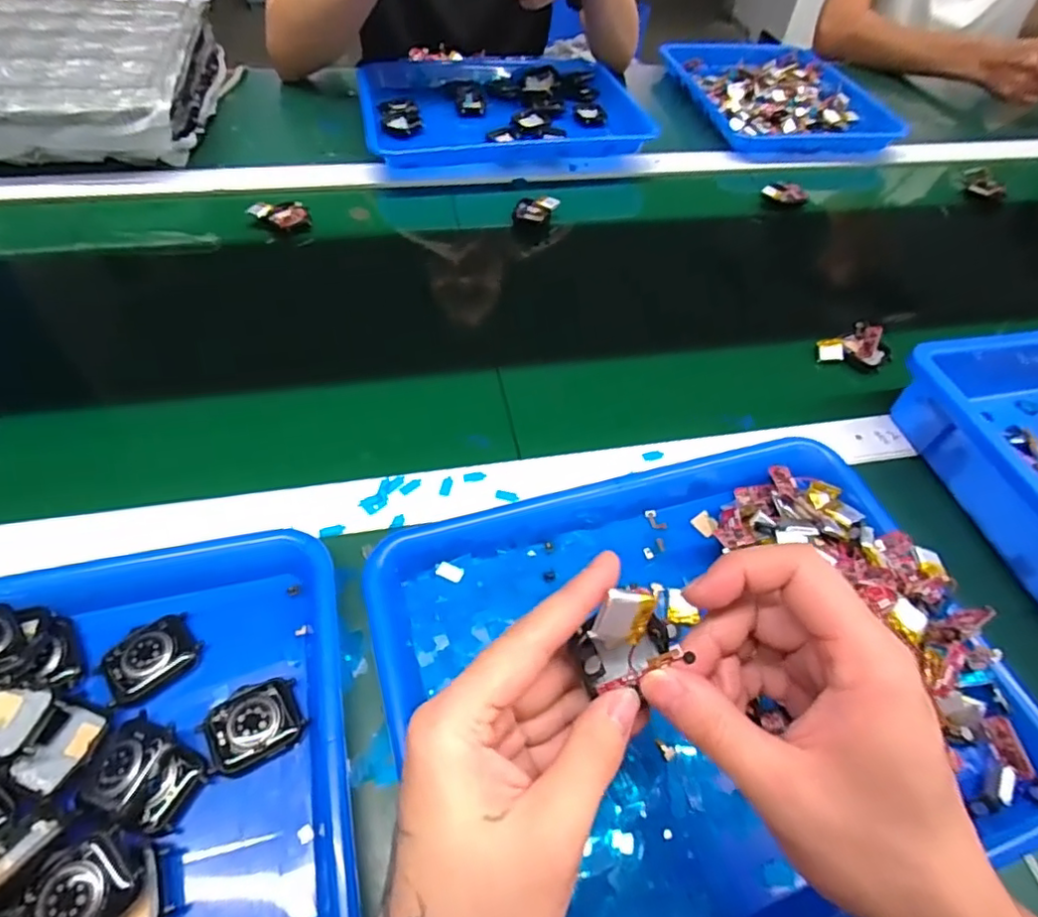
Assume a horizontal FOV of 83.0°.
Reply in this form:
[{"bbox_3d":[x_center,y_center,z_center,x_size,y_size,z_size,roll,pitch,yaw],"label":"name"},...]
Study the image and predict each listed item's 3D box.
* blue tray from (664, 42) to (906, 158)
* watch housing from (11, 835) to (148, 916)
[{"bbox_3d":[0.358,-0.514,0.822,0.229,0.036,0.305,-6,54,-9],"label":"blue tray"},{"bbox_3d":[-0.183,0.184,0.244,0.044,0.011,0.036,-28,60,-23],"label":"watch housing"}]

